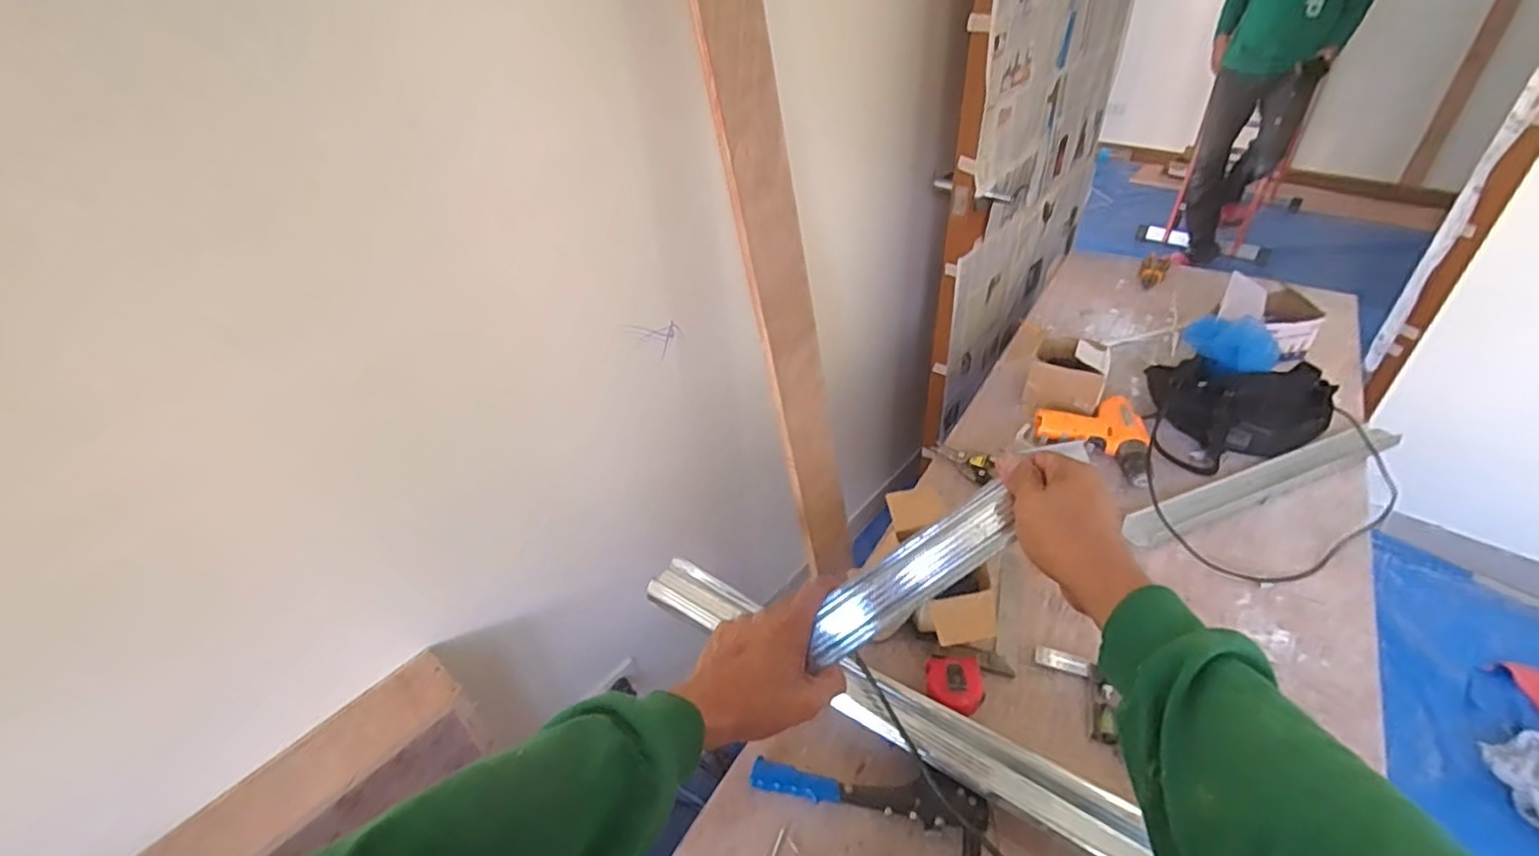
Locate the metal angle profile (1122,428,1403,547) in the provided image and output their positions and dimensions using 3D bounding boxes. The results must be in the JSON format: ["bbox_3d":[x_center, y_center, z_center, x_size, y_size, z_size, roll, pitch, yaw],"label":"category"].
[{"bbox_3d":[0.771,0.076,1.024,0.519,0.029,0.058,-16,40,-15],"label":"metal angle profile"}]

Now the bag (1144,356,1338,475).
[{"bbox_3d":[0.765,-0.025,1.081,0.262,0.118,0.185,17,43,24],"label":"bag"}]

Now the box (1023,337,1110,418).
[{"bbox_3d":[0.534,-0.092,1.181,0.124,0.086,0.129,19,44,26],"label":"box"}]

